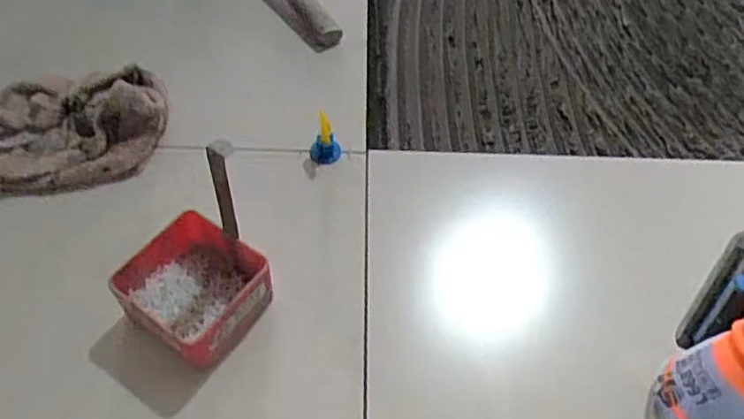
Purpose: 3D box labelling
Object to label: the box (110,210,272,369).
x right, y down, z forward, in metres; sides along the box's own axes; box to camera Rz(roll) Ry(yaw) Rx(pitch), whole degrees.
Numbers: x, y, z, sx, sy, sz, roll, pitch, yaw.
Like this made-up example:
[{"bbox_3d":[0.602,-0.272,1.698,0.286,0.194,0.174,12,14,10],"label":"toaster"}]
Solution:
[{"bbox_3d":[-0.151,0.069,0.549,0.102,0.060,0.106,33,60,20],"label":"box"}]

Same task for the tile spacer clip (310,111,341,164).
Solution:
[{"bbox_3d":[-0.050,-0.074,0.672,0.031,0.044,0.037,-4,55,-5],"label":"tile spacer clip"}]

